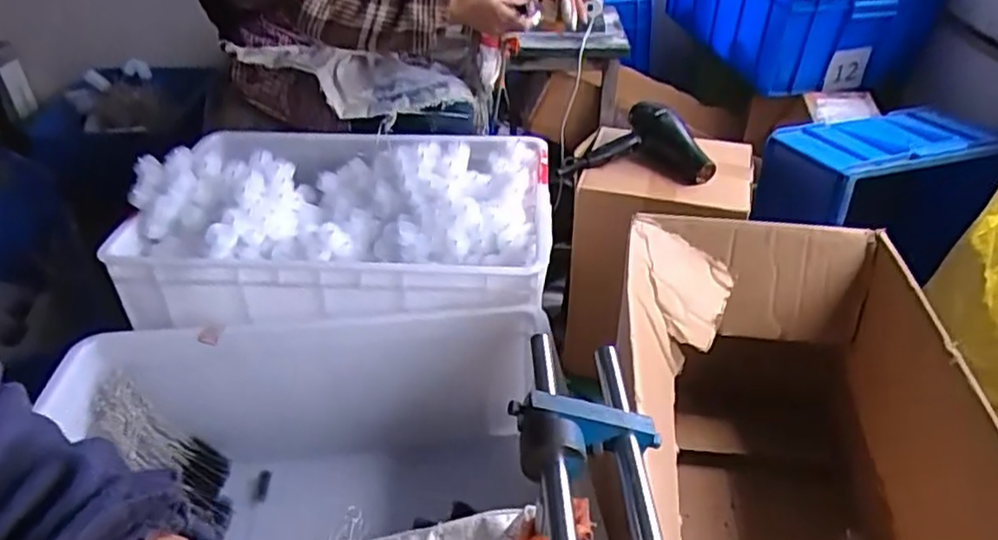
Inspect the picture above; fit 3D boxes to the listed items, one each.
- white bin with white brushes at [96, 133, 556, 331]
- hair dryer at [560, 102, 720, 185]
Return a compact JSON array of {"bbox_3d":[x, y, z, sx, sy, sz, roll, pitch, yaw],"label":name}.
[{"bbox_3d":[-0.217,-0.085,1.065,0.588,0.130,0.426,4,35,6],"label":"white bin with white brushes"},{"bbox_3d":[0.253,-0.233,1.281,0.269,0.099,0.150,5,35,8],"label":"hair dryer"}]

